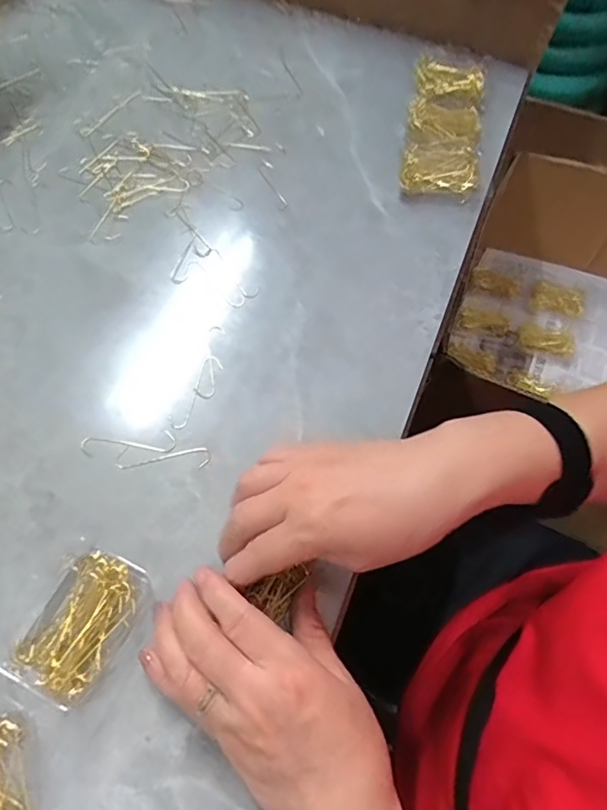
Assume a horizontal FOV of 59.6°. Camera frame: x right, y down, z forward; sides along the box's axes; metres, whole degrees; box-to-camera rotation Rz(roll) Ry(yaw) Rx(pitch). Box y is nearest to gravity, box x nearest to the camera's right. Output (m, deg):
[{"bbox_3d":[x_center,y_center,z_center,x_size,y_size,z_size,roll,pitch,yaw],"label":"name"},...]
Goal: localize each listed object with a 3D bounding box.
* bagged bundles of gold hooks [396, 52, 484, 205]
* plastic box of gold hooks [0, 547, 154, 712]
[{"bbox_3d":[0.136,-0.276,0.511,0.068,0.026,0.204,11,62,4],"label":"bagged bundles of gold hooks"},{"bbox_3d":[-0.128,0.124,0.304,0.056,0.016,0.078,25,64,11],"label":"plastic box of gold hooks"}]

